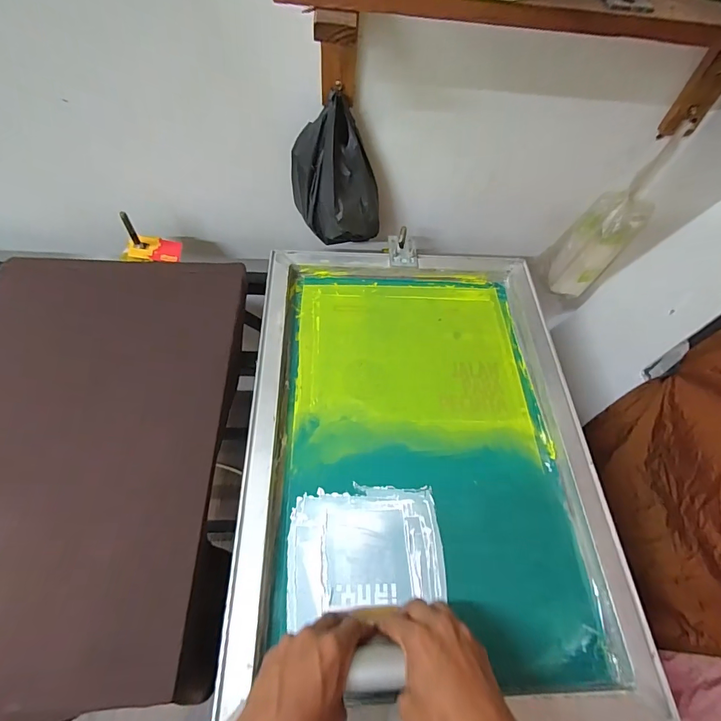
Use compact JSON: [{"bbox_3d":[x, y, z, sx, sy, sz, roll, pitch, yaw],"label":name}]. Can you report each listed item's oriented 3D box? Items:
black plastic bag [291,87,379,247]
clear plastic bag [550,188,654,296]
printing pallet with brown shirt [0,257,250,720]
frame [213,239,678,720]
[{"bbox_3d":[-0.036,-0.297,0.692,0.139,0.222,0.103,-18,64,-14],"label":"black plastic bag"},{"bbox_3d":[0.477,-0.232,0.847,0.107,0.219,0.068,37,64,15],"label":"clear plastic bag"},{"bbox_3d":[-0.392,0.108,0.558,0.419,0.063,0.587,1,61,-12],"label":"printing pallet with brown shirt"},{"bbox_3d":[0.084,0.094,0.581,0.462,0.043,0.652,0,59,-3],"label":"frame"}]

